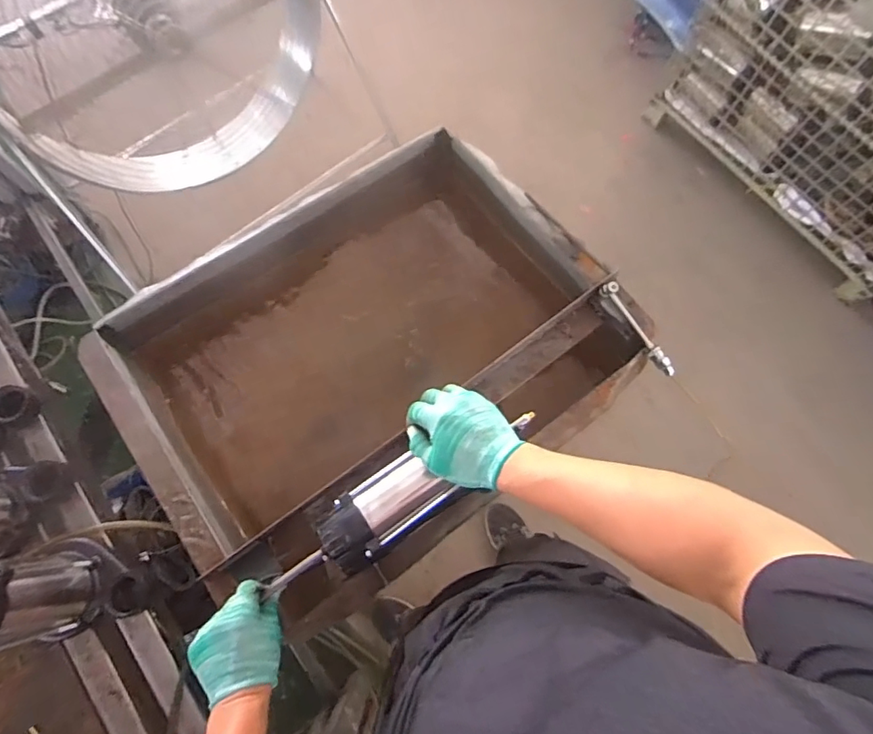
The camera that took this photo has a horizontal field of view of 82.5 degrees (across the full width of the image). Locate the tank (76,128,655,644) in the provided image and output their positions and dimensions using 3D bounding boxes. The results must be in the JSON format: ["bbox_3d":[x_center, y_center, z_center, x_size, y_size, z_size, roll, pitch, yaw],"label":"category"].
[{"bbox_3d":[-0.104,-0.018,0.866,0.761,0.222,0.610,-35,76,-11],"label":"tank"}]

